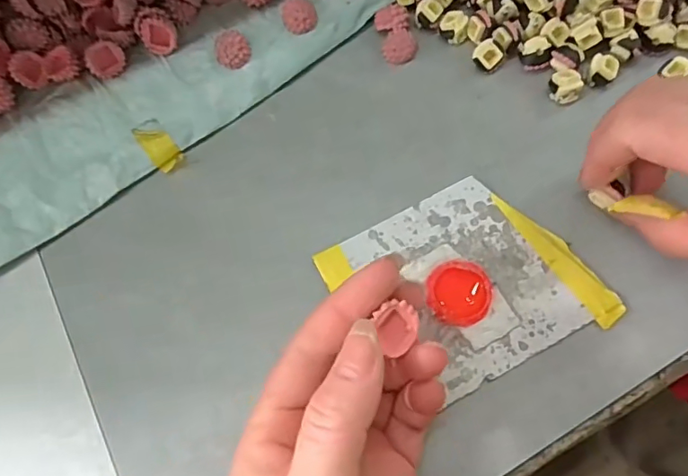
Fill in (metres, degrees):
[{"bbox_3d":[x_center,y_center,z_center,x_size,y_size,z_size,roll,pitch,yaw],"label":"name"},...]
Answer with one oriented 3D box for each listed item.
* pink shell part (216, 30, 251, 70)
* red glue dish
[{"bbox_3d":[-0.062,-0.105,0.282,0.019,0.014,0.016,-19,70,-4],"label":"pink shell part"},{"bbox_3d":[0.052,0.025,0.234,0.029,0.005,0.029,-1,70,3],"label":"red glue dish"}]

